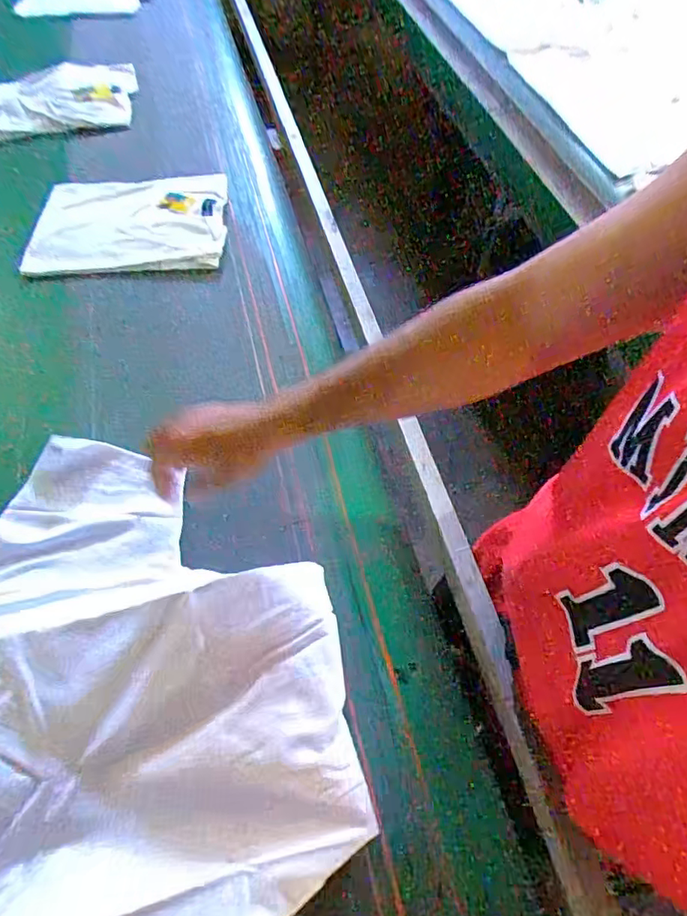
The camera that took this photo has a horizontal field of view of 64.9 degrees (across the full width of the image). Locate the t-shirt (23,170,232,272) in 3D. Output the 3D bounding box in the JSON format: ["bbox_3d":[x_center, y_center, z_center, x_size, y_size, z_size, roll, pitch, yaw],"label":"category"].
[{"bbox_3d":[-0.341,-0.379,0.865,0.302,0.043,0.221,-1,56,-4],"label":"t-shirt"}]

